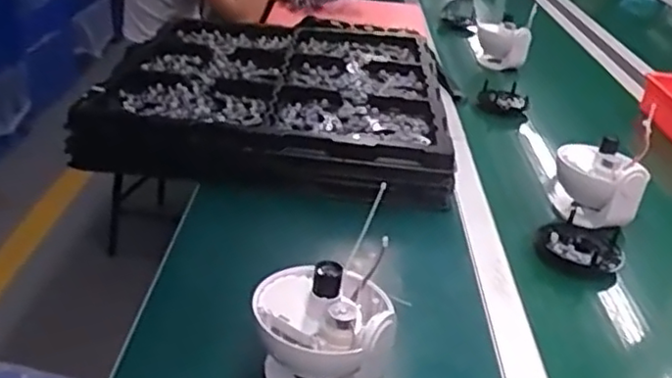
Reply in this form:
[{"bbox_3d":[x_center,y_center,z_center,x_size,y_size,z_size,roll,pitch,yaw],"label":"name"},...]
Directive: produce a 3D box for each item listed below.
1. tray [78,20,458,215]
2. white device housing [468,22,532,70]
[{"bbox_3d":[-0.085,-0.156,1.092,0.504,0.096,0.562,7,27,0],"label":"tray"},{"bbox_3d":[0.362,-0.321,1.488,0.123,0.102,0.065,23,31,28],"label":"white device housing"}]

